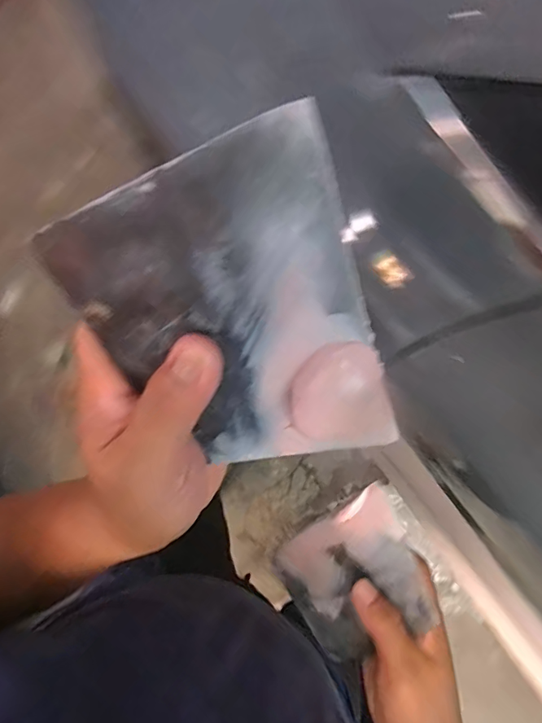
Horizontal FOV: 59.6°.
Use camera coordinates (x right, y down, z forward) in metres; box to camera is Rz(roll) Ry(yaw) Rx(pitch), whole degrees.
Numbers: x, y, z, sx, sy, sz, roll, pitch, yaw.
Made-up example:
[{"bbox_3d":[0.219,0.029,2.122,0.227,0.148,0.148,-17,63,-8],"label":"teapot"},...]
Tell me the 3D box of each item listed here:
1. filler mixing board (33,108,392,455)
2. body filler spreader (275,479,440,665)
[{"bbox_3d":[-0.013,-0.006,0.174,0.095,0.135,0.008,-12,41,15],"label":"filler mixing board"},{"bbox_3d":[0.060,0.166,0.360,0.132,0.011,0.094,-48,59,33],"label":"body filler spreader"}]

